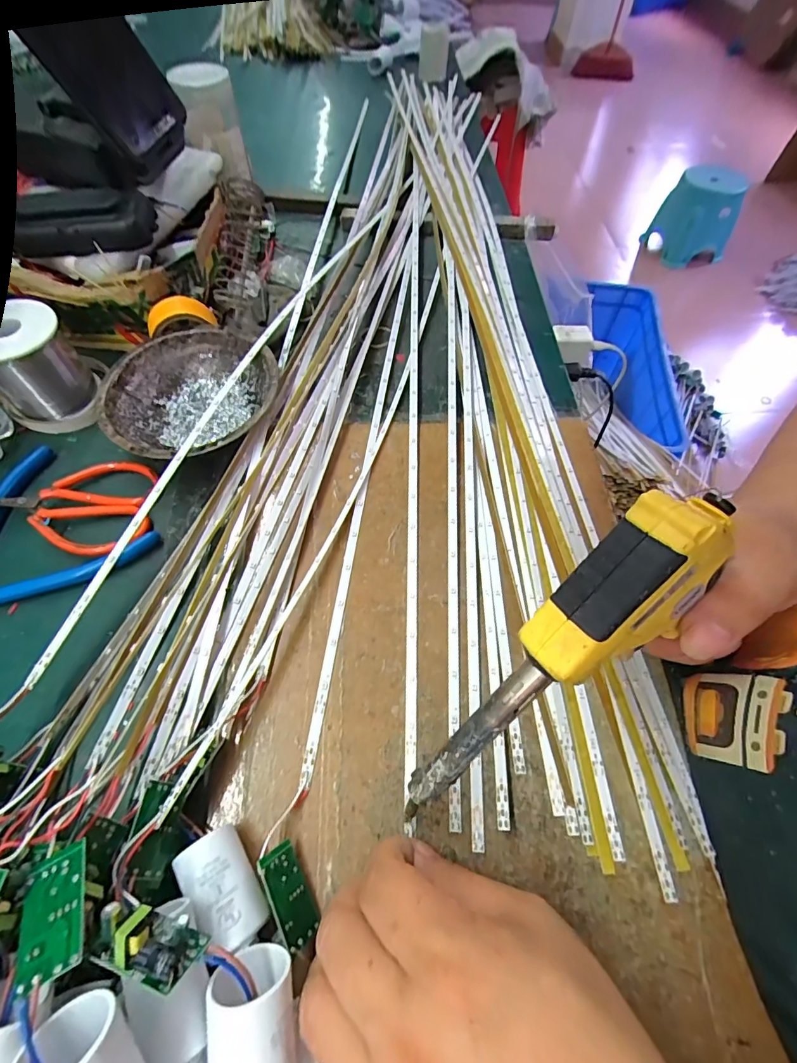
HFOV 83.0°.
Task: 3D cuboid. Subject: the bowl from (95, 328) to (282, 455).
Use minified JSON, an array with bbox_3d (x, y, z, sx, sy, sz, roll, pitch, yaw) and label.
[{"bbox_3d":[-0.153,-0.099,0.343,0.122,0.037,0.121,1,59,-1],"label":"bowl"}]

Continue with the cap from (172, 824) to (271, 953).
[{"bbox_3d":[-0.075,0.156,0.200,0.024,0.028,0.044,-40,68,-22],"label":"cap"}]

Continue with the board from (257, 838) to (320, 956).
[{"bbox_3d":[-0.048,0.160,0.200,0.004,0.019,0.038,-39,72,24],"label":"board"}]

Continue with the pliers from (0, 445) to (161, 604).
[{"bbox_3d":[-0.254,-0.003,0.304,0.147,0.010,0.125,-27,64,-17],"label":"pliers"}]

